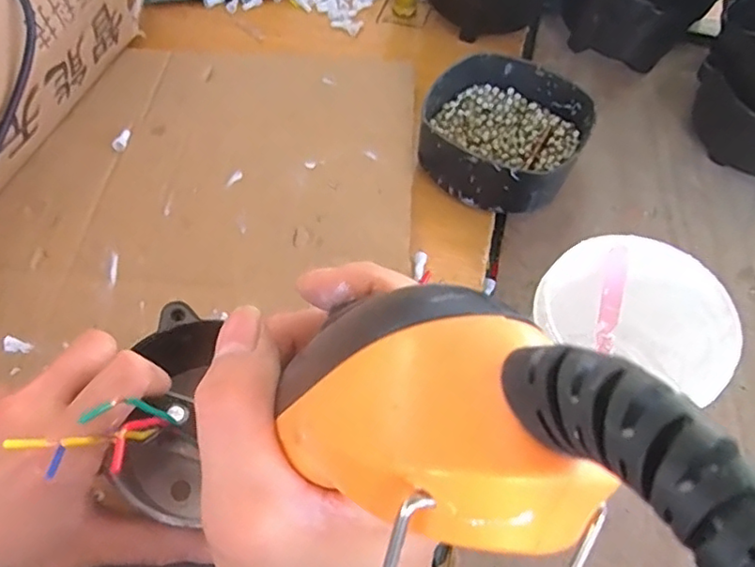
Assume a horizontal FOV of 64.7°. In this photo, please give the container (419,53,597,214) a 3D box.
[{"bbox_3d":[0.095,-0.113,0.460,0.116,0.056,0.120,2,56,-3],"label":"container"}]

